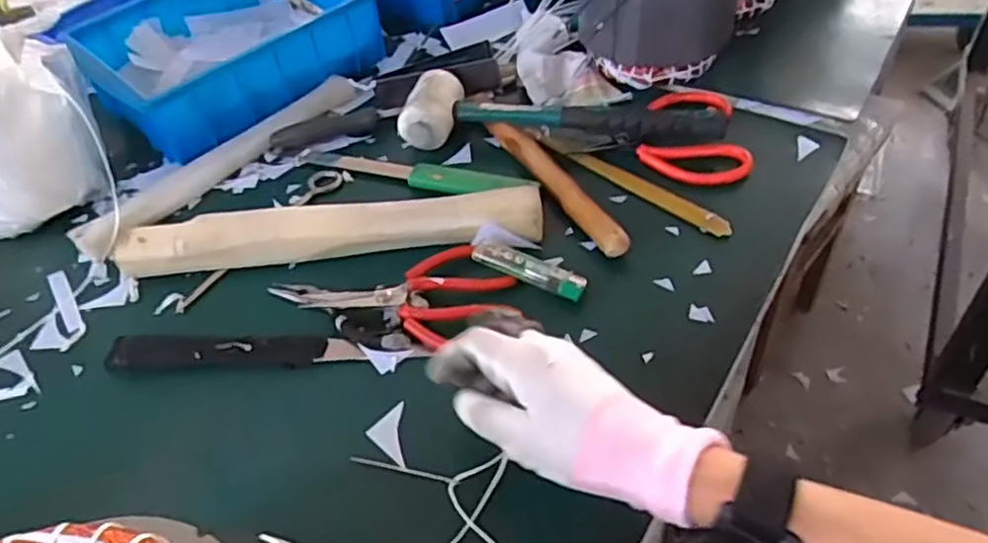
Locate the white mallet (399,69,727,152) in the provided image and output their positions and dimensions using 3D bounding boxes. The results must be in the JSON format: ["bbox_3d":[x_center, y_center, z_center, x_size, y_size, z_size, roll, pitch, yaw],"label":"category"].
[{"bbox_3d":[0.058,-0.145,0.615,0.286,0.044,0.072,2,46,9],"label":"white mallet"}]

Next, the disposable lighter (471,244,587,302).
[{"bbox_3d":[0.026,-0.002,0.499,0.085,0.010,0.020,21,51,10],"label":"disposable lighter"}]

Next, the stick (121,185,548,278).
[{"bbox_3d":[-0.130,-0.029,0.531,0.332,0.030,0.040,-6,46,2],"label":"stick"}]

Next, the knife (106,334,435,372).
[{"bbox_3d":[-0.163,0.056,0.476,0.226,0.008,0.031,-2,46,5],"label":"knife"}]

